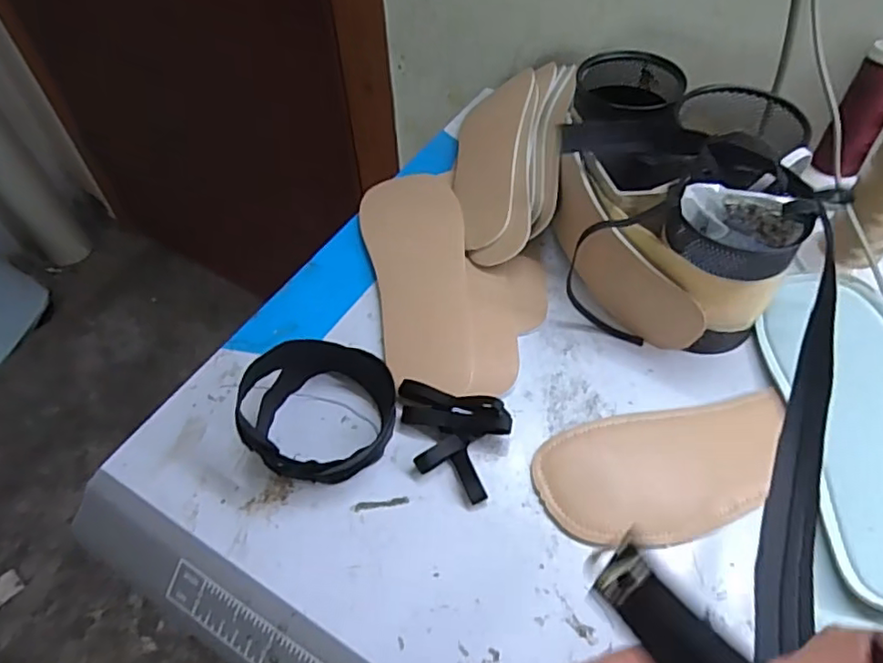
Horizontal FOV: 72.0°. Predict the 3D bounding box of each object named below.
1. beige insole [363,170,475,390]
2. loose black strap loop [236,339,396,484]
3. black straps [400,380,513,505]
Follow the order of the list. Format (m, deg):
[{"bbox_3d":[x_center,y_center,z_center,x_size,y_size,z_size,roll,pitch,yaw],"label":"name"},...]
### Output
[{"bbox_3d":[-0.014,-0.047,0.466,0.076,0.010,0.217,-13,56,-1],"label":"beige insole"},{"bbox_3d":[-0.074,0.047,0.377,0.084,0.044,0.090,-1,54,1],"label":"loose black strap loop"},{"bbox_3d":[0.003,0.065,0.378,0.073,0.015,0.066,10,55,9],"label":"black straps"}]

